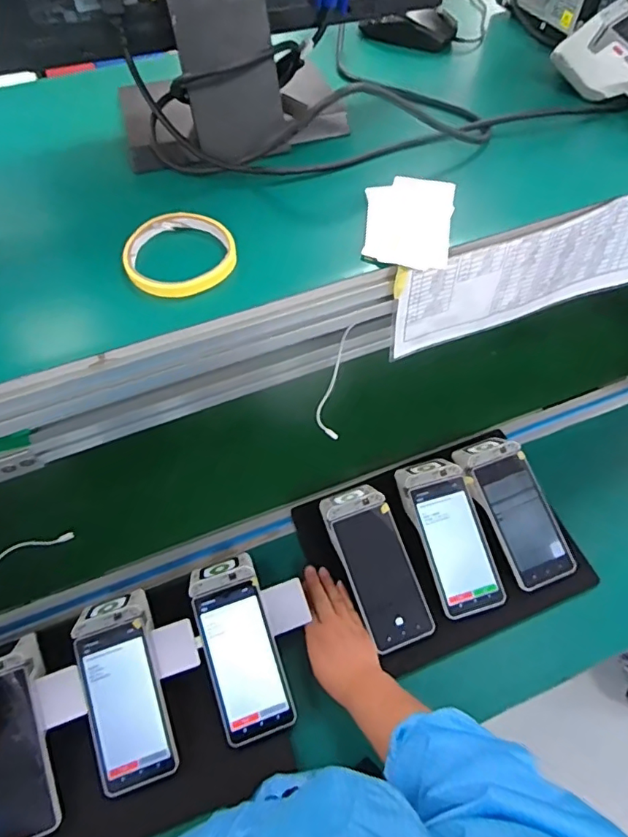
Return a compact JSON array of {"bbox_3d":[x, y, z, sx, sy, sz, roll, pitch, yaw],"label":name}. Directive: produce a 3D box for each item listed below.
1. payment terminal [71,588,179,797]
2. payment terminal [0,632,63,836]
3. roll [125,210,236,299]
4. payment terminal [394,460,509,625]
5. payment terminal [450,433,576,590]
[{"bbox_3d":[-0.222,0.309,0.596,0.085,0.054,0.206,-16,61,-8],"label":"payment terminal"},{"bbox_3d":[-0.344,0.363,0.577,0.089,0.048,0.209,-15,74,-8],"label":"payment terminal"},{"bbox_3d":[-0.110,-0.133,0.412,0.084,0.015,0.085,0,60,1],"label":"roll"},{"bbox_3d":[0.181,0.154,0.690,0.088,0.047,0.206,-16,76,-8],"label":"payment terminal"},{"bbox_3d":[0.272,0.123,0.703,0.089,0.041,0.204,-22,77,-12],"label":"payment terminal"}]

